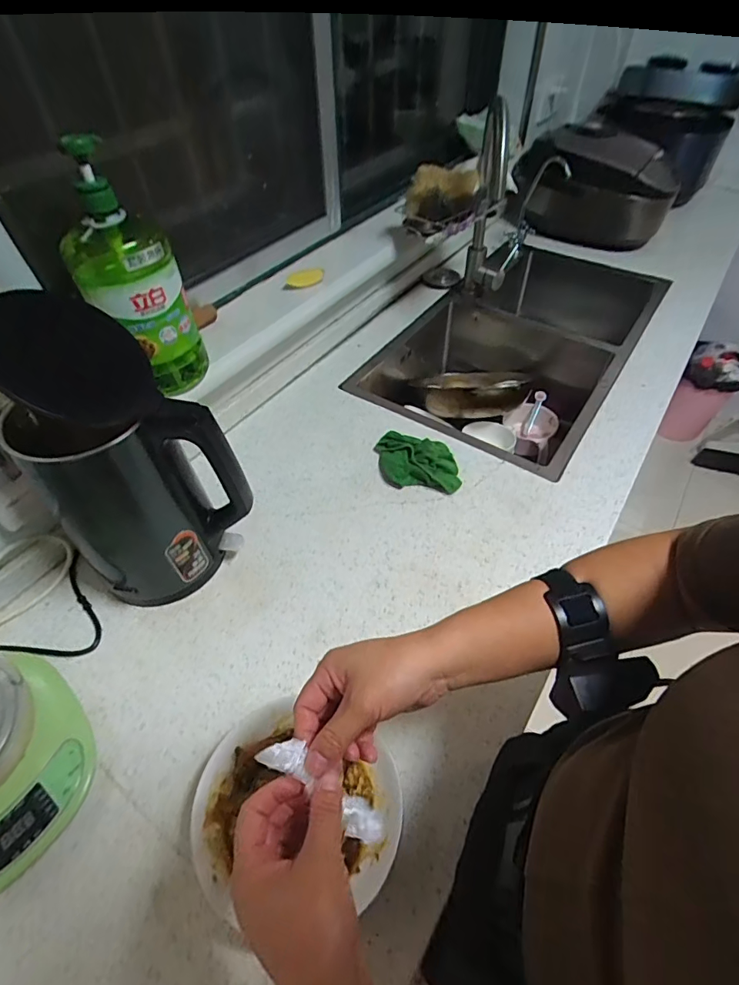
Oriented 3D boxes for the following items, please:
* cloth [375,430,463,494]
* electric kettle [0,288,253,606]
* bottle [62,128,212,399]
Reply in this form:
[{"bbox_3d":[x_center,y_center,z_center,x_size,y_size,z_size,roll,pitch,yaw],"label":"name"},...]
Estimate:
[{"bbox_3d":[0.071,-0.052,0.706,0.126,0.037,0.094,4,51,4],"label":"cloth"},{"bbox_3d":[-0.240,-0.025,0.501,0.178,0.326,0.128,-23,55,-17],"label":"electric kettle"},{"bbox_3d":[-0.266,-0.245,0.550,0.076,0.264,0.115,17,53,13],"label":"bottle"}]

